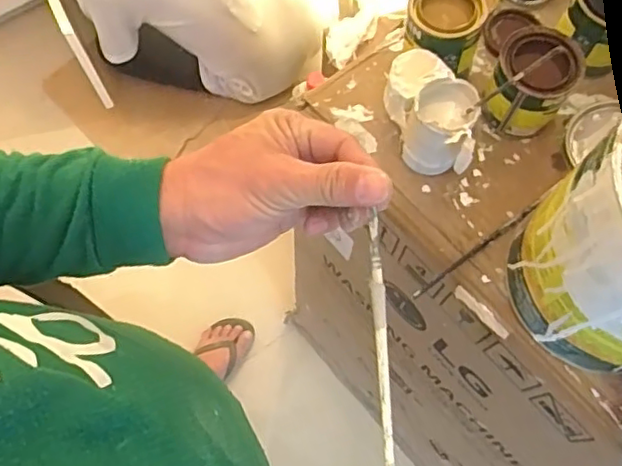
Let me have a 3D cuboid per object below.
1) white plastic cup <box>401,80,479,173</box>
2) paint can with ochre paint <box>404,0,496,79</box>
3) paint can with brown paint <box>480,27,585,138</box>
[{"bbox_3d":[0.110,-0.089,0.537,0.055,0.080,0.061,21,70,7],"label":"white plastic cup"},{"bbox_3d":[0.125,-0.192,0.574,0.072,0.070,0.074,0,69,-1],"label":"paint can with ochre paint"},{"bbox_3d":[0.198,-0.137,0.550,0.066,0.081,0.064,0,69,-1],"label":"paint can with brown paint"}]

